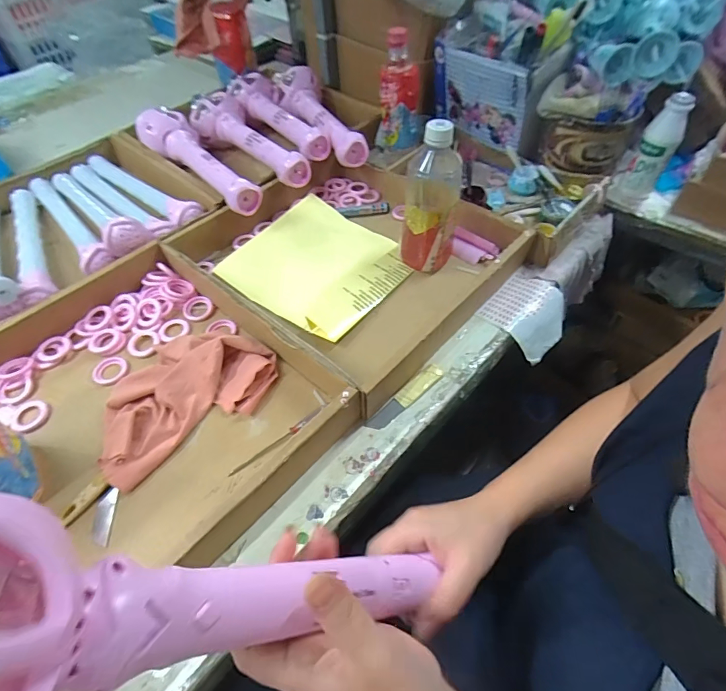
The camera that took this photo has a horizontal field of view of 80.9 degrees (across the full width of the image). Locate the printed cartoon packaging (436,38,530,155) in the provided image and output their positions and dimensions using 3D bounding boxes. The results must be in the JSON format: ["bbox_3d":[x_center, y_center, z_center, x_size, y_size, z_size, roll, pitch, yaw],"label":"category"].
[{"bbox_3d":[0.187,-0.409,0.703,0.177,0.127,0.036,35,61,25],"label":"printed cartoon packaging"}]

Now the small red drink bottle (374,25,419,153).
[{"bbox_3d":[0.062,-0.409,0.689,0.075,0.165,0.078,-1,52,1],"label":"small red drink bottle"}]

